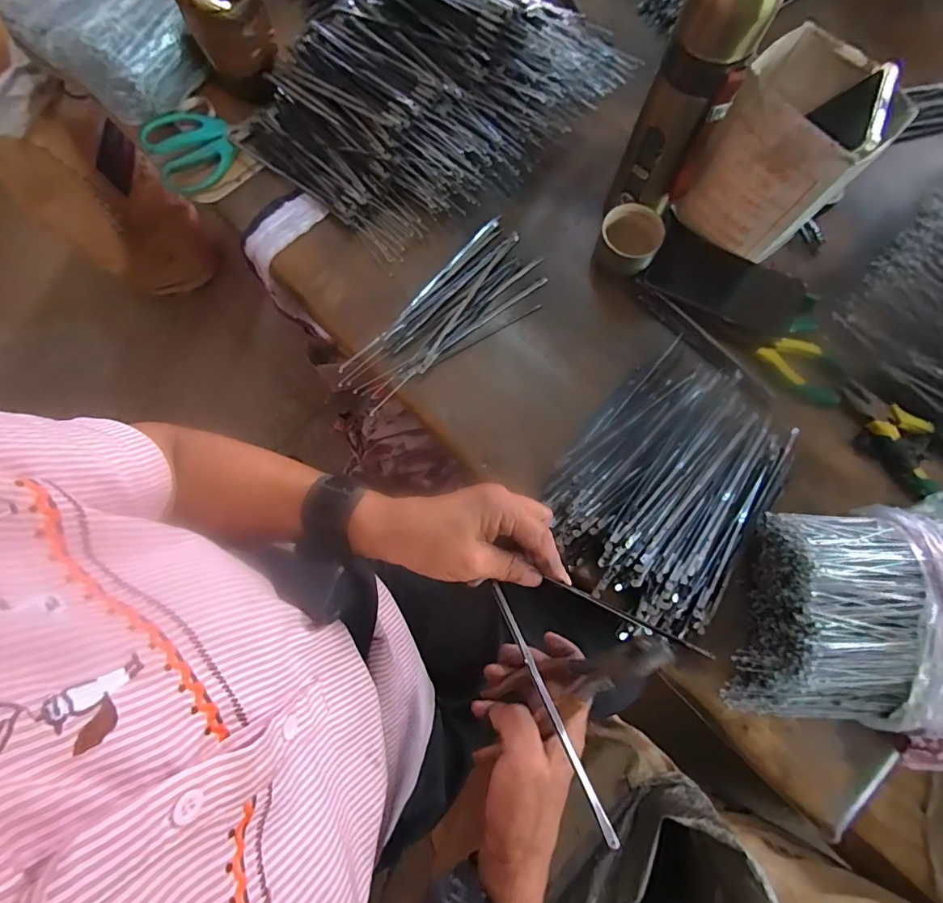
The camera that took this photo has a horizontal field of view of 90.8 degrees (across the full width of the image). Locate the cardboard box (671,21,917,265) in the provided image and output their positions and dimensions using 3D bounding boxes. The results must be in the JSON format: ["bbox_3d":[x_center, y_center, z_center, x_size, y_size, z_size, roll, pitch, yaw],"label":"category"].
[{"bbox_3d":[0.289,-0.275,0.452,0.118,0.159,0.093,41,81,8],"label":"cardboard box"}]

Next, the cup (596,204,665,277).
[{"bbox_3d":[0.168,-0.225,0.500,0.061,0.042,0.060,21,79,4],"label":"cup"}]

